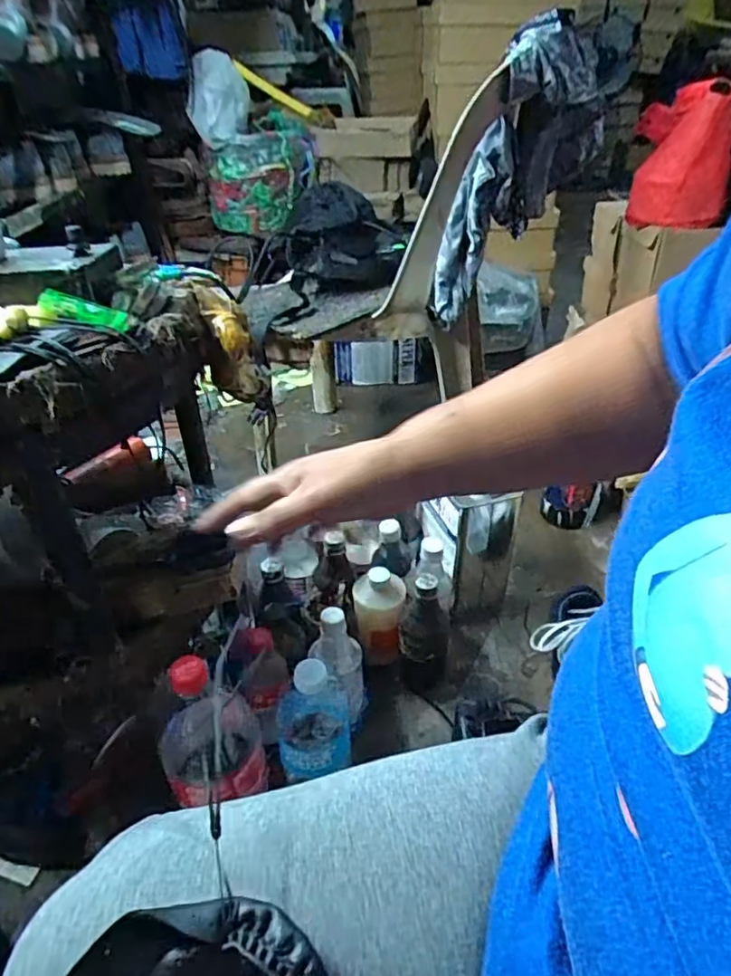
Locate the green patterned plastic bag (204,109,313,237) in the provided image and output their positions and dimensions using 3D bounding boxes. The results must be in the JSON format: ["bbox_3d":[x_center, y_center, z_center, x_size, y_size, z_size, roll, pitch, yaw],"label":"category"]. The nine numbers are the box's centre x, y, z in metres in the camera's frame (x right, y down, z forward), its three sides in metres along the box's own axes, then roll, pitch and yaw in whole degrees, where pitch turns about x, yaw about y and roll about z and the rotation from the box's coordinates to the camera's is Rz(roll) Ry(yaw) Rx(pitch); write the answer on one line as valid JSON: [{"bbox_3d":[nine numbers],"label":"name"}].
[{"bbox_3d":[-0.300,-0.902,1.754,0.295,0.280,0.160,-6,35,-7],"label":"green patterned plastic bag"}]

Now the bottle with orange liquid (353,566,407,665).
[{"bbox_3d":[0.020,0.181,0.863,0.069,0.136,0.072,-1,35,1],"label":"bottle with orange liquid"}]

